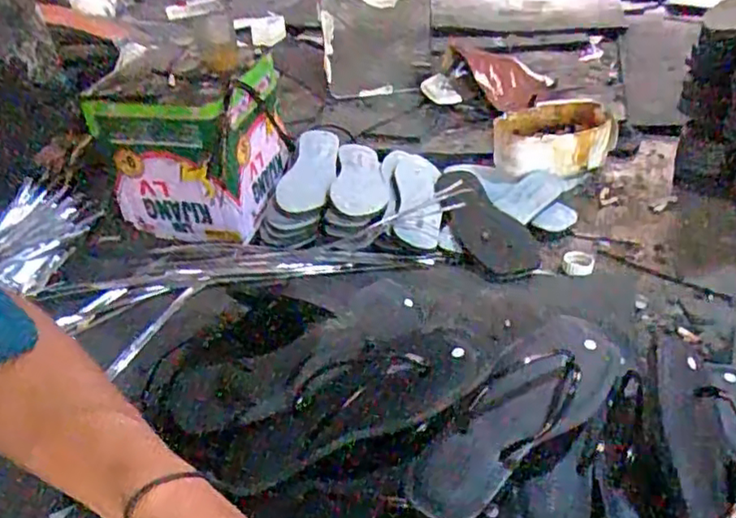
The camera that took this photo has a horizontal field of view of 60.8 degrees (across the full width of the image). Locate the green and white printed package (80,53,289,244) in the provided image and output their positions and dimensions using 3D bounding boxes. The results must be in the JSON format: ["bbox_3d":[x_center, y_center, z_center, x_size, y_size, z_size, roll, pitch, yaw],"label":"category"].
[{"bbox_3d":[-0.272,-0.169,0.996,0.225,0.216,0.173,3,37,18],"label":"green and white printed package"}]

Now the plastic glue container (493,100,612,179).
[{"bbox_3d":[0.322,-0.203,1.096,0.202,0.099,0.146,3,37,18],"label":"plastic glue container"}]

